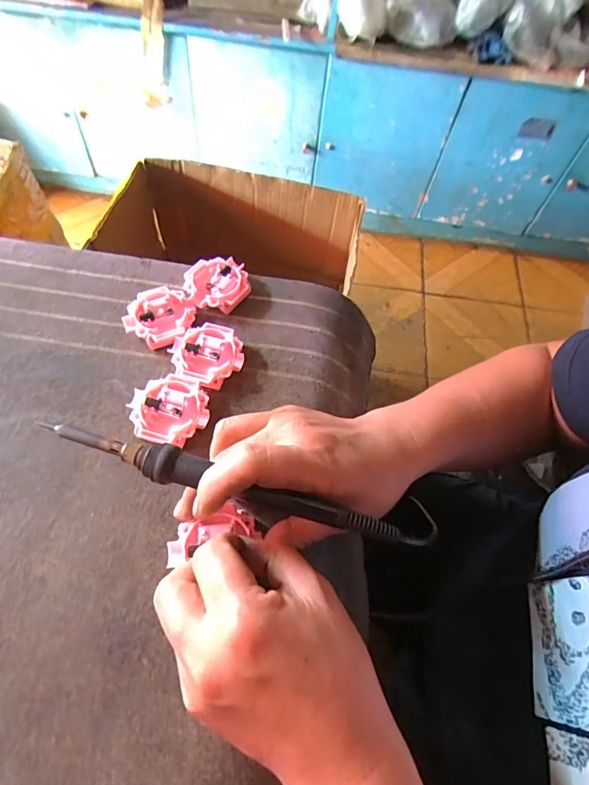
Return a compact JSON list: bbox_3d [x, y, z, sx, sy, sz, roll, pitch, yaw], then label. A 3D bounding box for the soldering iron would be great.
[{"bbox_3d":[-0.032,0.053,0.246,0.226,0.016,0.019,15,60,5],"label":"soldering iron"}]

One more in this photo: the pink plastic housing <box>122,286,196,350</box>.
[{"bbox_3d":[-0.108,-0.061,0.352,0.050,0.016,0.050,2,60,-3],"label":"pink plastic housing"}]

